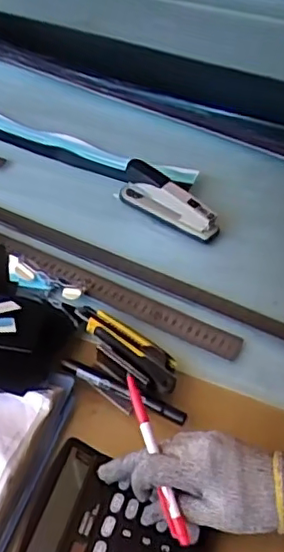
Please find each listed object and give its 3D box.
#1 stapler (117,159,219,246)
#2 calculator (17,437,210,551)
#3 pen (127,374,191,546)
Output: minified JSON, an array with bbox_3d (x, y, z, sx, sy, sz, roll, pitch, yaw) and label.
[{"bbox_3d":[0.035,-0.105,0.822,0.150,0.066,0.024,33,54,26],"label":"stapler"},{"bbox_3d":[-0.021,0.209,0.492,0.144,0.027,0.114,16,47,11],"label":"calculator"},{"bbox_3d":[0.012,0.150,0.496,0.011,0.014,0.140,-13,69,-16],"label":"pen"}]

